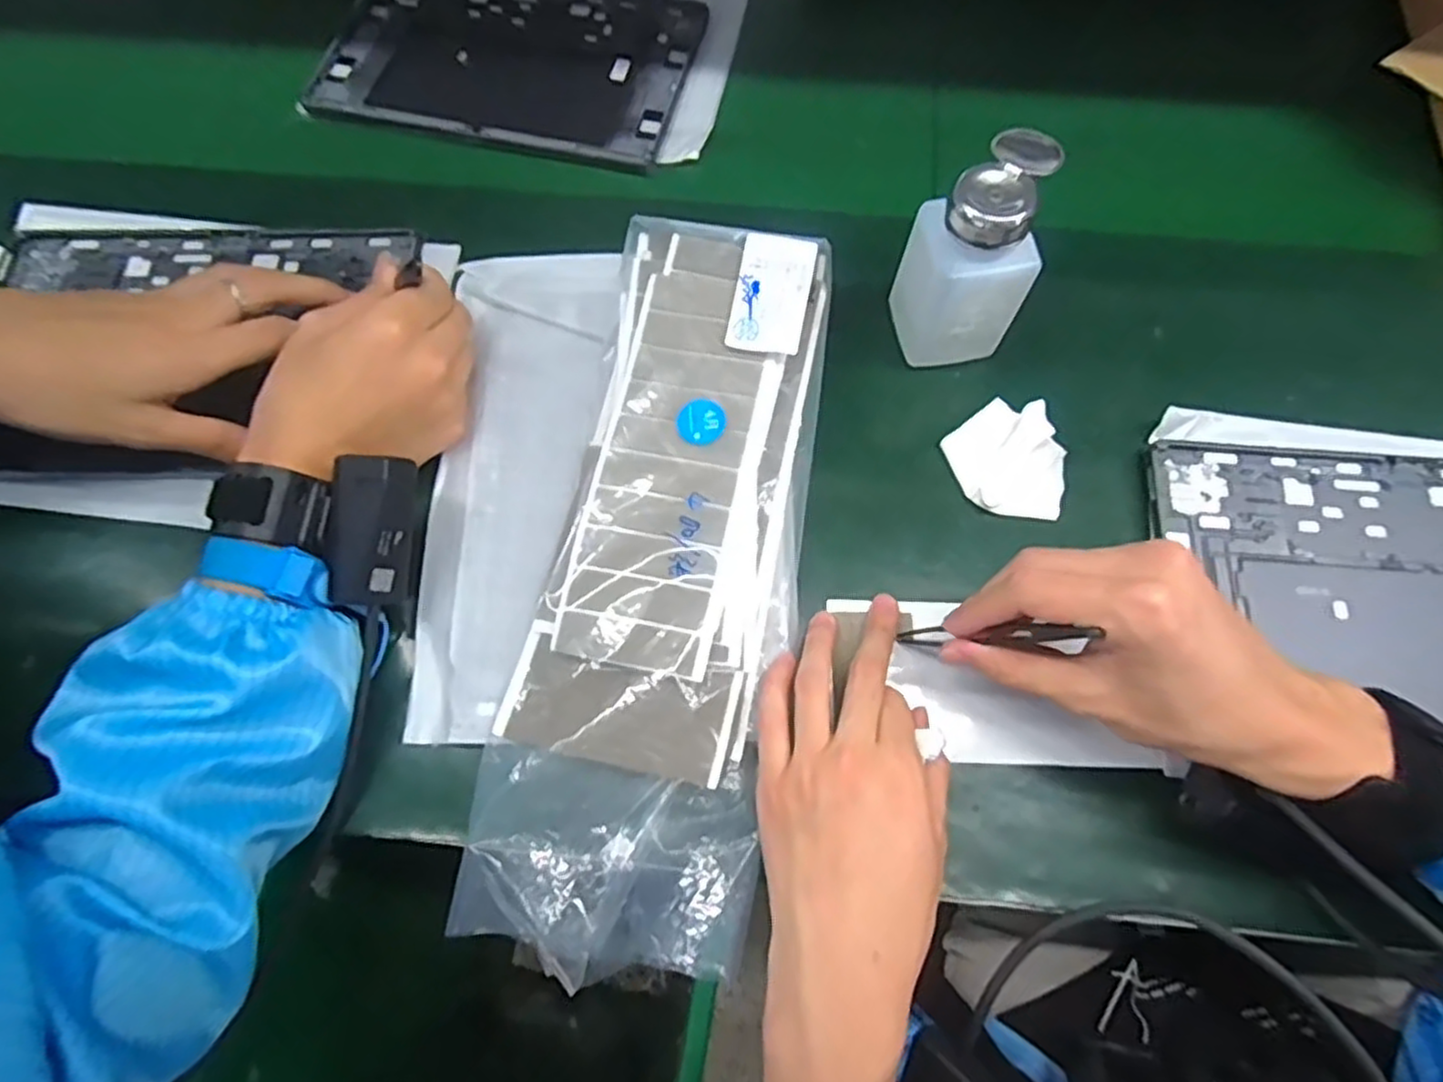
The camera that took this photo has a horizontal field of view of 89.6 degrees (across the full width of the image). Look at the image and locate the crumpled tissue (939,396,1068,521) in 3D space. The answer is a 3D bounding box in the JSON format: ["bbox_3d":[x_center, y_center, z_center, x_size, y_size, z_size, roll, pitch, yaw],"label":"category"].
[{"bbox_3d":[0.162,-0.045,0.404,0.064,0.007,0.070,-23,72,-8],"label":"crumpled tissue"}]

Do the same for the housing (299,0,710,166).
[{"bbox_3d":[-0.152,-0.355,0.528,0.253,0.008,0.171,15,71,5],"label":"housing"}]

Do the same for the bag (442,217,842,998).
[{"bbox_3d":[-0.028,0.006,0.368,0.132,0.038,0.381,8,70,3],"label":"bag"}]

